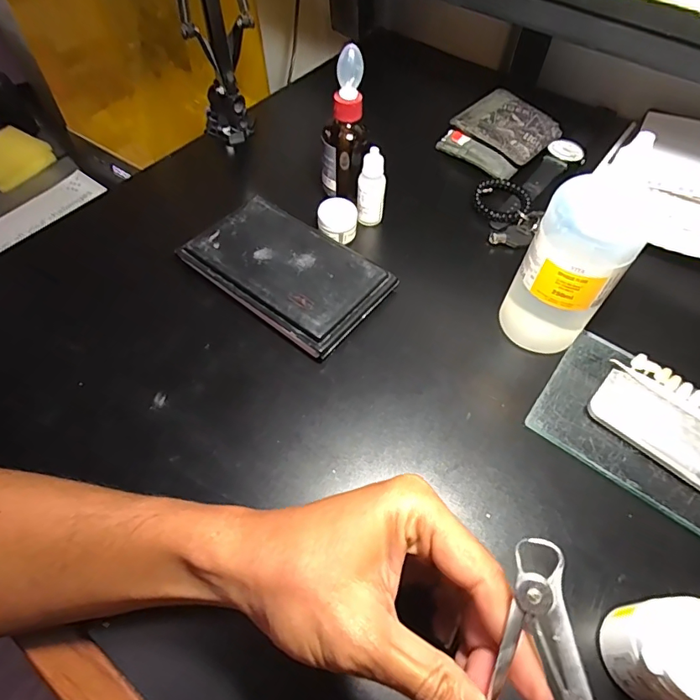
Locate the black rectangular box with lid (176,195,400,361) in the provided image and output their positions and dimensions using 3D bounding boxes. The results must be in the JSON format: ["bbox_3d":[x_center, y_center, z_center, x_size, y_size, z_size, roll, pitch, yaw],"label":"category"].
[{"bbox_3d":[-0.049,-0.064,0.380,0.144,0.024,0.093,34,62,19],"label":"black rectangular box with lid"}]

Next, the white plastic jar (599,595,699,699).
[{"bbox_3d":[0.153,0.147,0.231,0.045,0.056,0.041,1,57,-1],"label":"white plastic jar"}]

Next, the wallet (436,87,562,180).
[{"bbox_3d":[0.156,-0.222,0.486,0.085,0.031,0.100,38,64,21],"label":"wallet"}]

